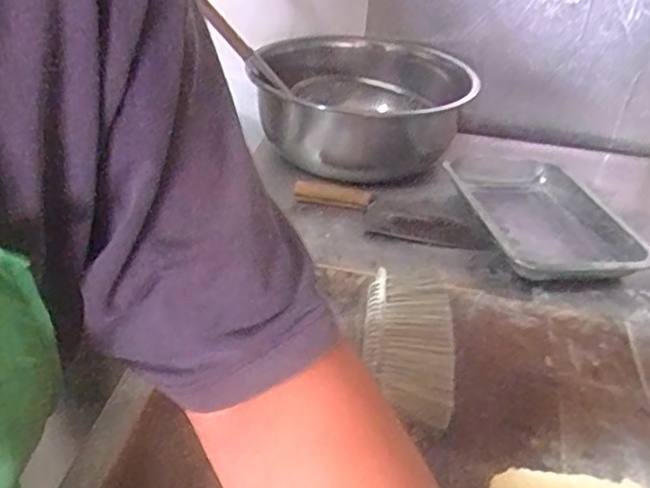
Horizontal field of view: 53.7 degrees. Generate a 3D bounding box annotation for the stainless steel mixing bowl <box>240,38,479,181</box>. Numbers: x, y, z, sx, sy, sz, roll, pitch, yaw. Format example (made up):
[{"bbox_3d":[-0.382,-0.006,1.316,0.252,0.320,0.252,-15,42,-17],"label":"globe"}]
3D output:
[{"bbox_3d":[0.083,-0.232,1.067,0.280,0.125,0.302,16,35,16],"label":"stainless steel mixing bowl"}]

